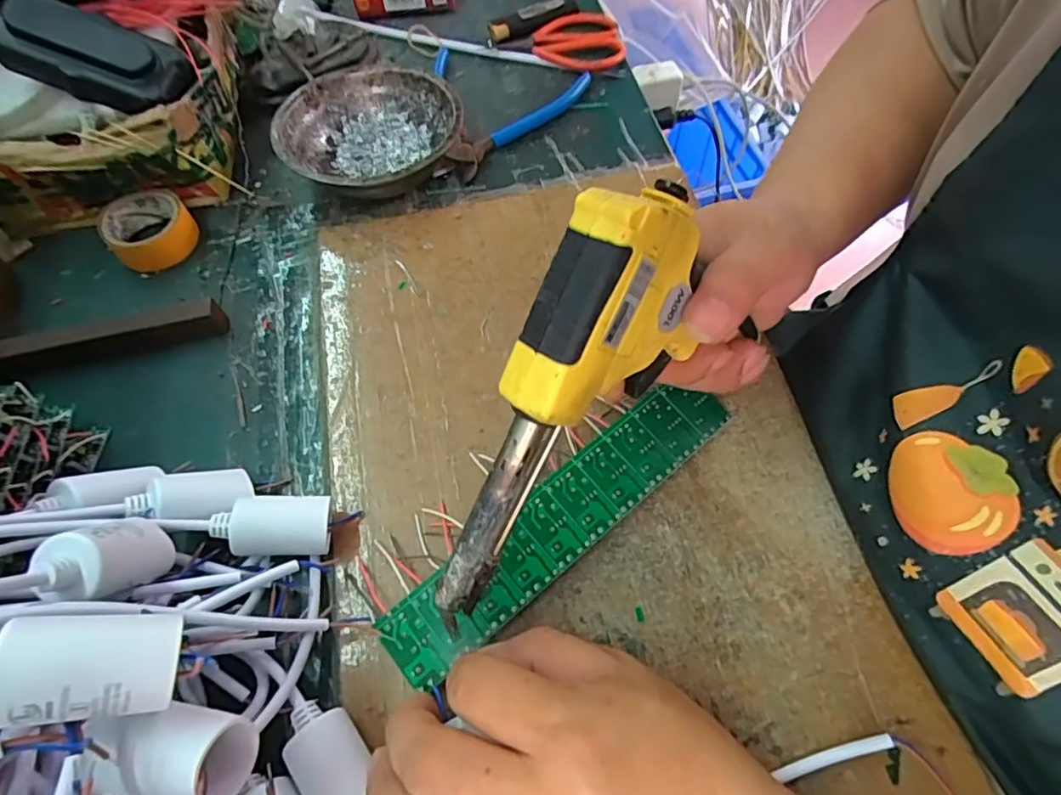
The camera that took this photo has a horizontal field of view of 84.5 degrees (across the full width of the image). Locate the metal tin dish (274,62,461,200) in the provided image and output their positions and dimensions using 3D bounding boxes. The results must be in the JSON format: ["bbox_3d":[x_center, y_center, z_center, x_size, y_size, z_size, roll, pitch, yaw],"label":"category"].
[{"bbox_3d":[-0.112,-0.182,0.417,0.123,0.041,0.124,-1,61,2],"label":"metal tin dish"}]

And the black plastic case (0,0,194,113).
[{"bbox_3d":[-0.275,-0.217,0.369,0.110,0.038,0.044,14,60,-12],"label":"black plastic case"}]

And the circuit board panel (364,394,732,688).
[{"bbox_3d":[0.018,0.057,0.286,0.198,0.008,0.038,-38,66,-17],"label":"circuit board panel"}]

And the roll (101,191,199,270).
[{"bbox_3d":[-0.258,-0.115,0.398,0.051,0.025,0.050,-1,61,2],"label":"roll"}]

